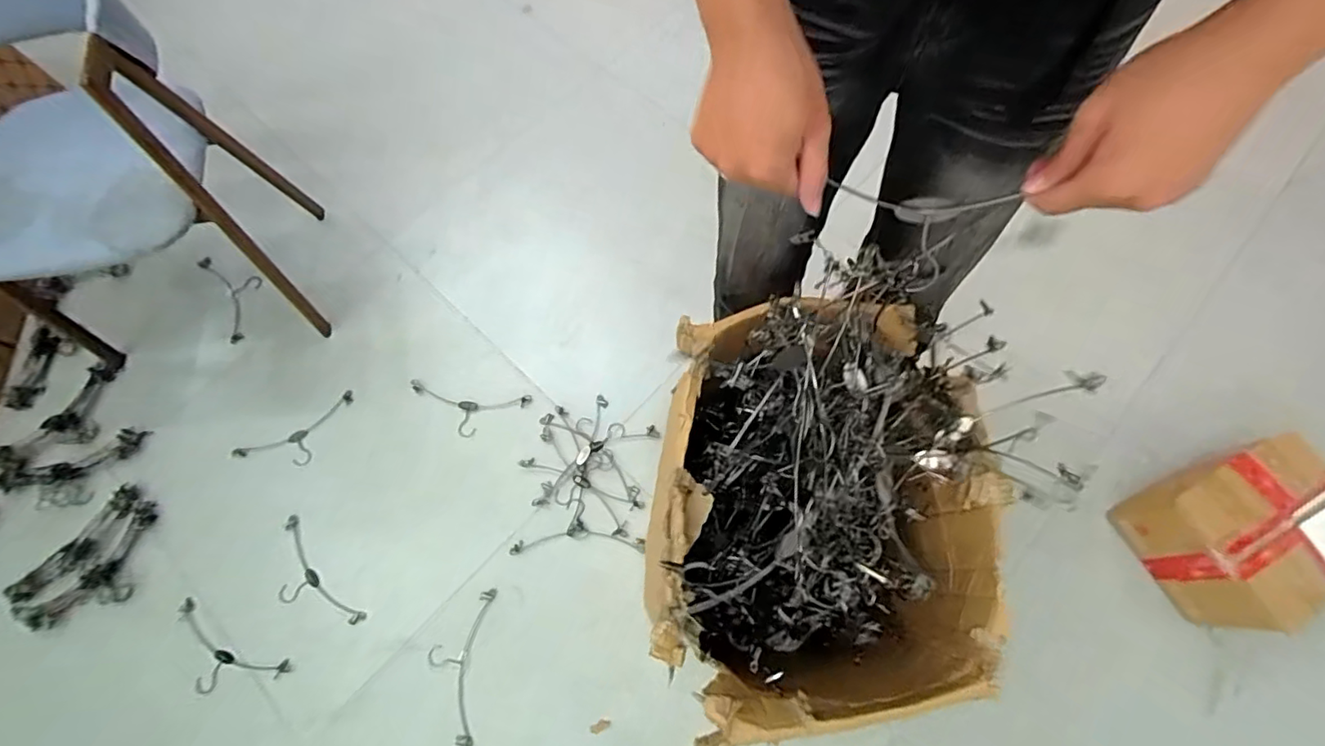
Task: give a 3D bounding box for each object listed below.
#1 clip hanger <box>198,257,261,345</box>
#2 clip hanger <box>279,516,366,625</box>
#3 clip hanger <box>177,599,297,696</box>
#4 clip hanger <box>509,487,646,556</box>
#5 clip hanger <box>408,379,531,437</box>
[{"bbox_3d":[-1.055,-0.196,1.434,0.126,0.041,0.258,-35,71,-12],"label":"clip hanger"},{"bbox_3d":[-0.733,0.433,1.186,0.110,0.028,0.269,-40,72,-13],"label":"clip hanger"},{"bbox_3d":[-0.876,0.565,1.136,0.261,0.019,0.117,26,71,12],"label":"clip hanger"},{"bbox_3d":[-0.175,0.309,1.203,0.272,0.022,0.126,-2,70,2],"label":"clip hanger"},{"bbox_3d":[-0.444,0.085,1.300,0.278,0.014,0.109,7,68,4],"label":"clip hanger"}]

